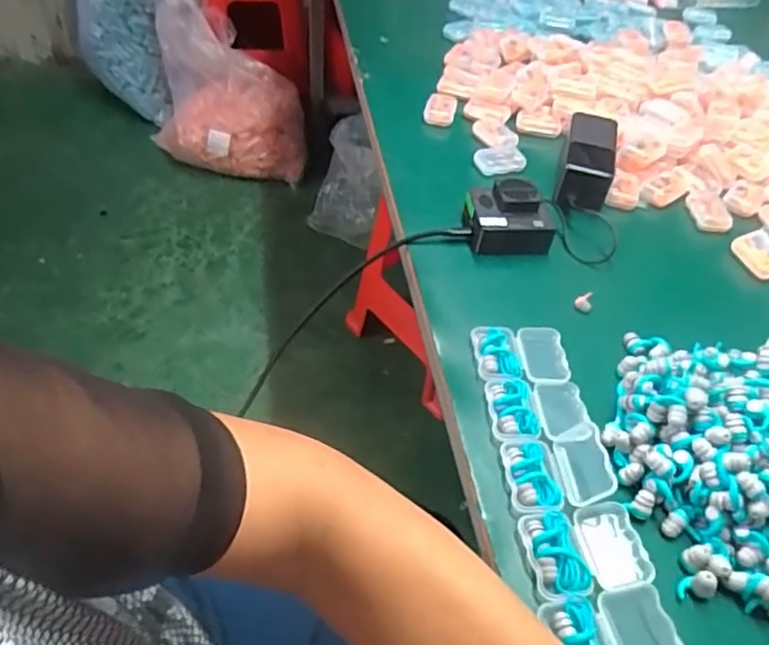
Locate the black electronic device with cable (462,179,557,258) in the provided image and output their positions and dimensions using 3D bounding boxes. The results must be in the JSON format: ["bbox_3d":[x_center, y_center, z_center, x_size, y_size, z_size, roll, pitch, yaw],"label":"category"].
[{"bbox_3d":[0.124,-0.106,0.622,0.082,0.050,0.066,2,47,-5],"label":"black electronic device with cable"}]

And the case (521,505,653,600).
[{"bbox_3d":[0.130,0.146,0.402,0.077,0.014,0.056,-2,47,-9],"label":"case"}]

